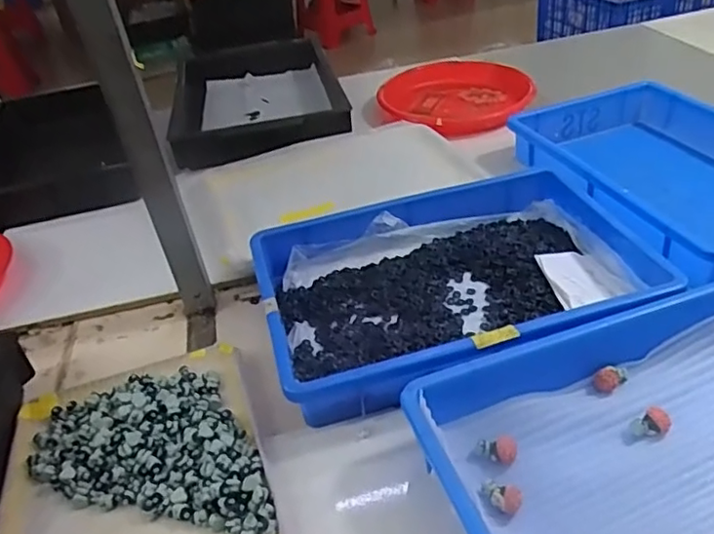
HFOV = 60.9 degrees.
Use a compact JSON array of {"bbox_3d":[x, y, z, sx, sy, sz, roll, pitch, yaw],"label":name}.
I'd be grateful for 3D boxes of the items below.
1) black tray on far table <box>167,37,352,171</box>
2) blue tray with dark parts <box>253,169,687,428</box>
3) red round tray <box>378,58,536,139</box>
[{"bbox_3d":[-0.176,-0.299,1.081,0.273,0.072,0.409,-11,39,-5],"label":"black tray on far table"},{"bbox_3d":[0.091,0.007,0.607,0.365,0.050,0.250,-14,40,-9],"label":"blue tray with dark parts"},{"bbox_3d":[0.153,-0.288,1.037,0.233,0.048,0.224,-5,37,4],"label":"red round tray"}]

